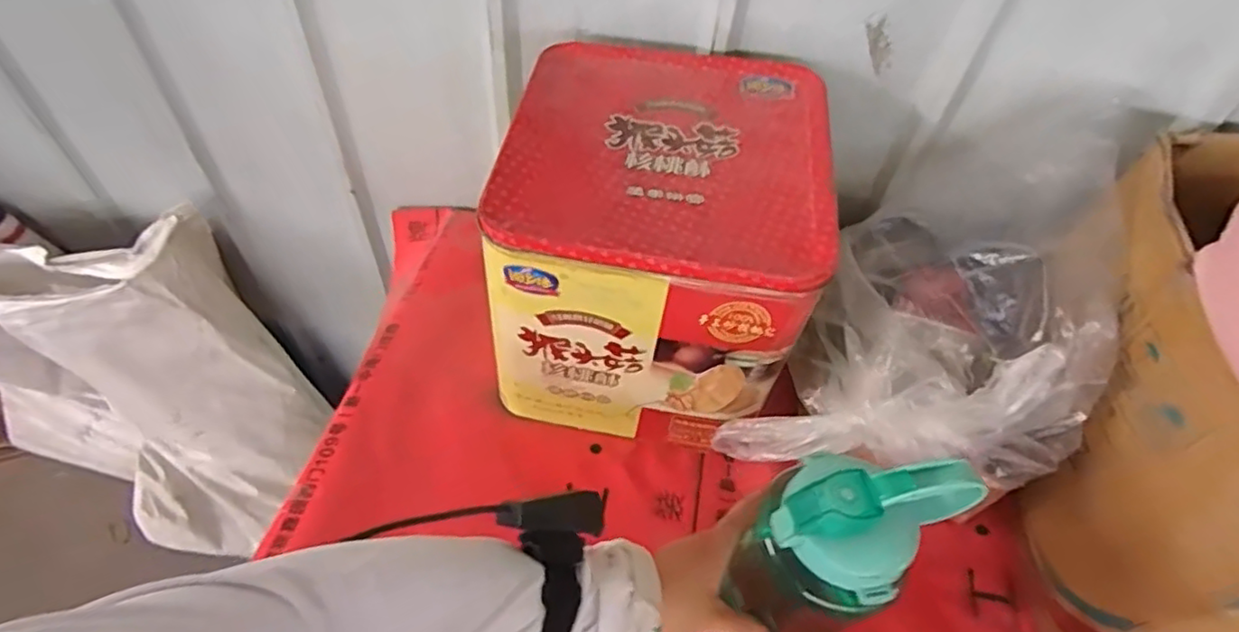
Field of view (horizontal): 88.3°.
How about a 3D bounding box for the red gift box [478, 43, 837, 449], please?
[{"bbox_3d":[0.031,-0.064,0.636,0.262,0.278,0.278,10,51,2],"label":"red gift box"}]

